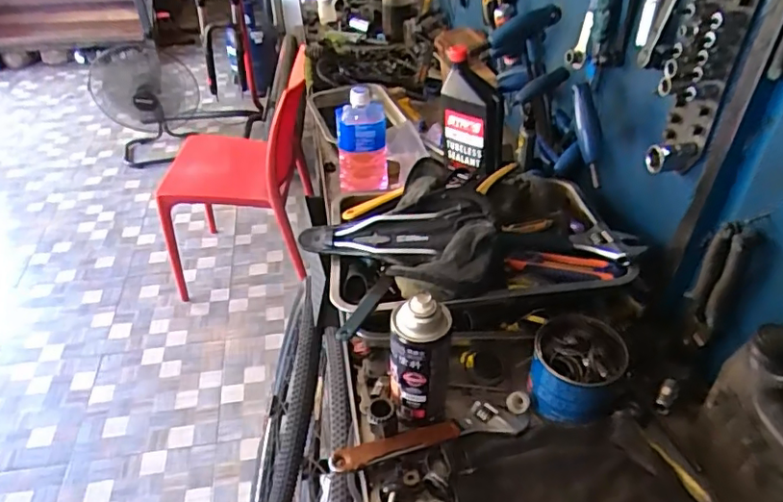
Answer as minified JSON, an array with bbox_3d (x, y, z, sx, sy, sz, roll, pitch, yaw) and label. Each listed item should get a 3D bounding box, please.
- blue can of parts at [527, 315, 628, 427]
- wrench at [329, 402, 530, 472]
[{"bbox_3d":[0.219,0.141,0.663,0.104,0.088,0.101,13,41,16],"label":"blue can of parts"},{"bbox_3d":[0.045,0.205,0.636,0.230,0.028,0.045,-11,40,-13],"label":"wrench"}]

